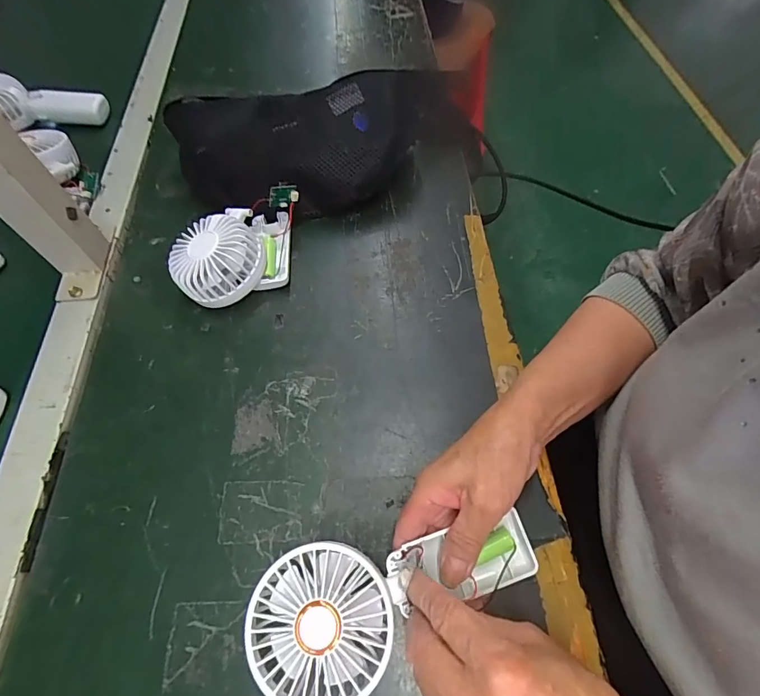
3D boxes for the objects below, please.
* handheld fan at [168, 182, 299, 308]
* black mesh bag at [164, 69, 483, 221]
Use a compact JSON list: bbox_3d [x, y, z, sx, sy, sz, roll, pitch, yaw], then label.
[{"bbox_3d":[-0.144,-0.100,0.412,0.108,0.058,0.116,0,62,2],"label":"handheld fan"},{"bbox_3d":[-0.056,-0.230,0.461,0.350,0.082,0.149,-8,62,-2],"label":"black mesh bag"}]

